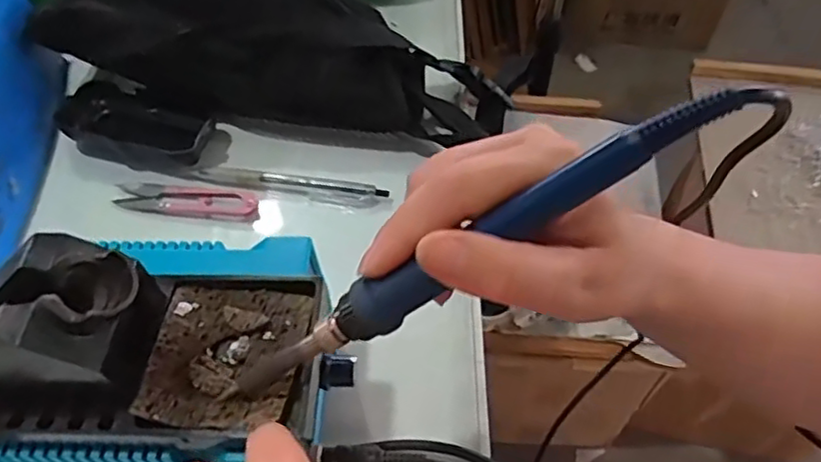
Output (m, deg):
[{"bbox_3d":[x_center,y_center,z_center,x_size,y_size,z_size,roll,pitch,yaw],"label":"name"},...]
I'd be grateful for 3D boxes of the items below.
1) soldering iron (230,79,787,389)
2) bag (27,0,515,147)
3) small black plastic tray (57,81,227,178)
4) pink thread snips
[{"bbox_3d":[0.017,0.009,0.223,0.212,0.015,0.019,-33,55,21],"label":"soldering iron"},{"bbox_3d":[-0.093,-0.135,0.478,0.329,0.096,0.077,8,56,5],"label":"bag"},{"bbox_3d":[-0.199,-0.075,0.477,0.114,0.024,0.057,10,57,7],"label":"small black plastic tray"},{"bbox_3d":[-0.157,-0.021,0.457,0.099,0.010,0.022,5,56,3],"label":"pink thread snips"}]

